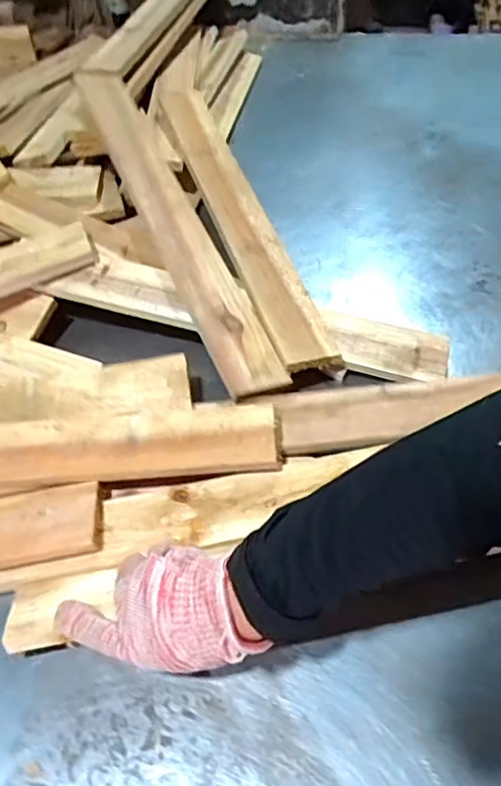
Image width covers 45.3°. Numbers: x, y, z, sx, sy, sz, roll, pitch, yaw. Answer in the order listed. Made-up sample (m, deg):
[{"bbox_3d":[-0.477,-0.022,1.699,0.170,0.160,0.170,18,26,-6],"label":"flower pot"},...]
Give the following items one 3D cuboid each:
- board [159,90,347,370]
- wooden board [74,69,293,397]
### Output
[{"bbox_3d":[-0.018,-0.225,0.716,0.060,0.011,0.493,-17,58,-11],"label":"board"},{"bbox_3d":[-0.097,-0.223,0.705,0.064,0.018,0.550,-15,60,-21],"label":"wooden board"}]

